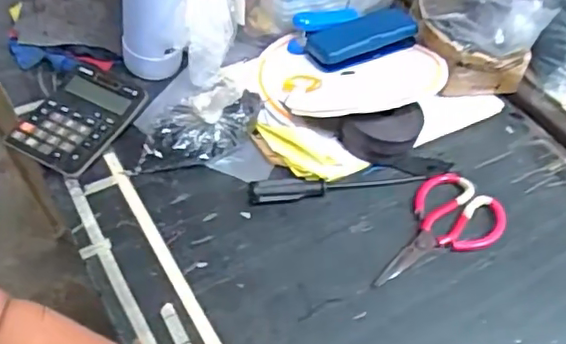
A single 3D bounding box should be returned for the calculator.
[{"bbox_3d":[-0.244,-0.065,0.695,0.108,0.018,0.145,25,52,15],"label":"calculator"}]

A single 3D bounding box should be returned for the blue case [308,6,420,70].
[{"bbox_3d":[0.109,-0.177,0.789,0.145,0.035,0.071,-23,56,-23],"label":"blue case"}]

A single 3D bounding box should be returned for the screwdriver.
[{"bbox_3d":[0.065,0.012,0.676,0.209,0.023,0.023,-9,52,-13],"label":"screwdriver"}]

